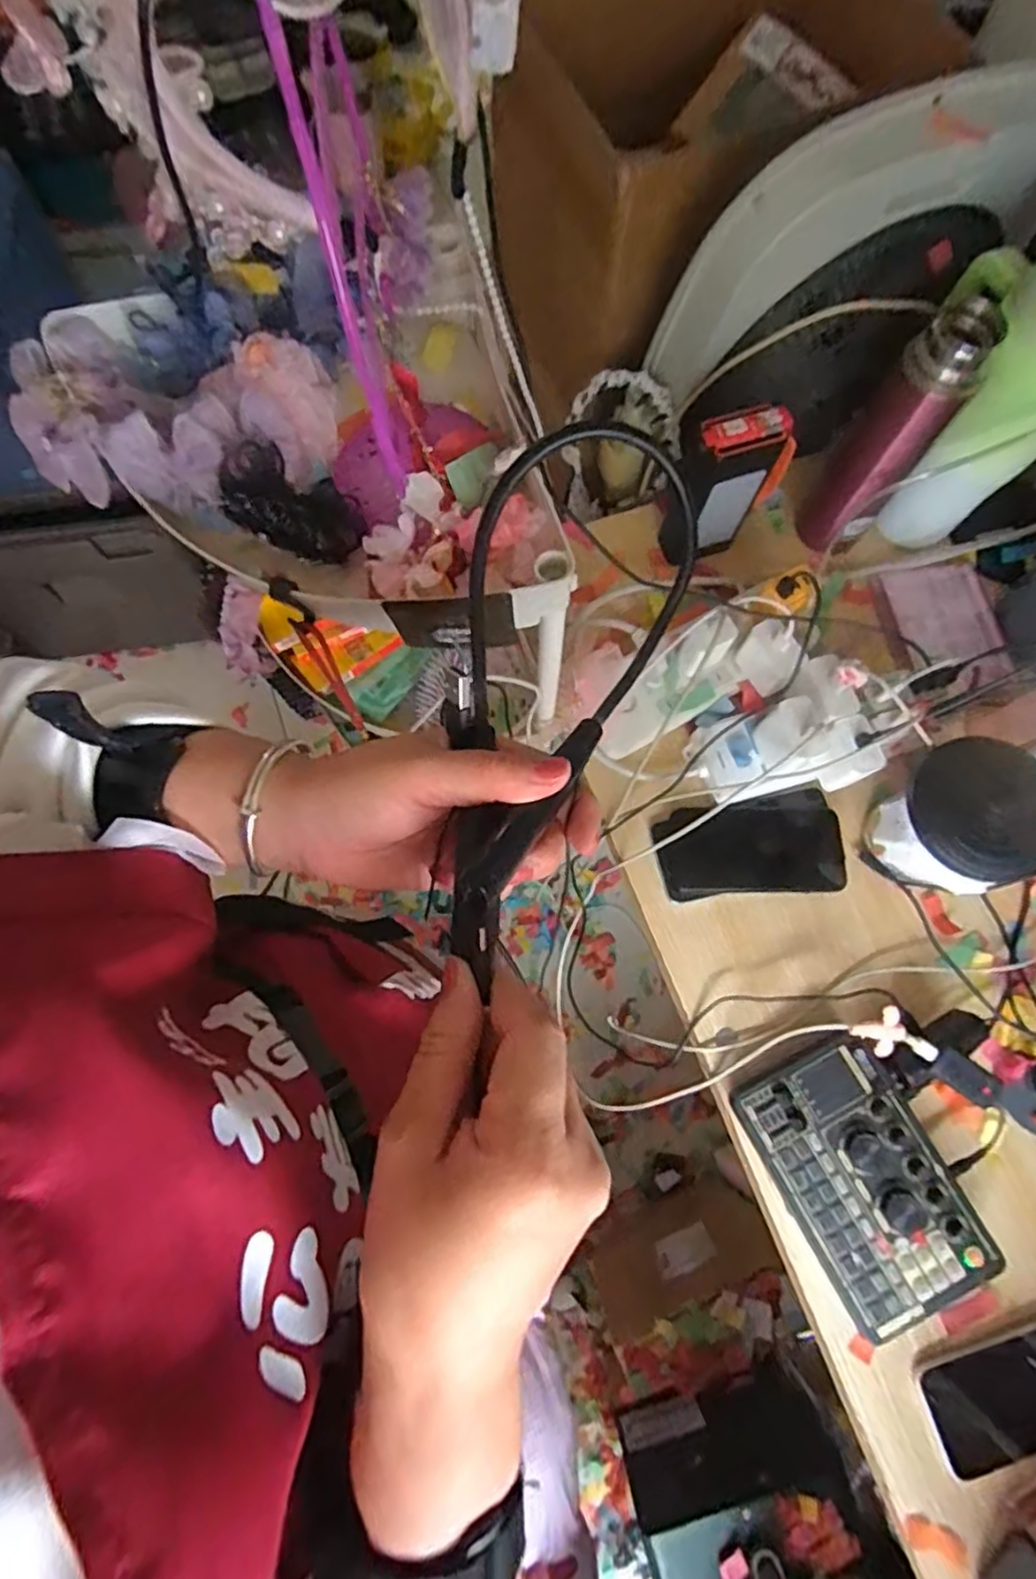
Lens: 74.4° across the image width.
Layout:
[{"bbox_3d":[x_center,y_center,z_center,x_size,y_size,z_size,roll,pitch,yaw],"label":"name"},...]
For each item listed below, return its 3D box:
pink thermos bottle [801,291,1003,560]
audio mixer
[{"bbox_3d":[0.315,-0.298,0.589,0.066,0.216,0.056,34,76,8],"label":"pink thermos bottle"},{"bbox_3d":[0.258,0.294,0.518,0.115,0.037,0.189,-29,76,-9],"label":"audio mixer"}]

